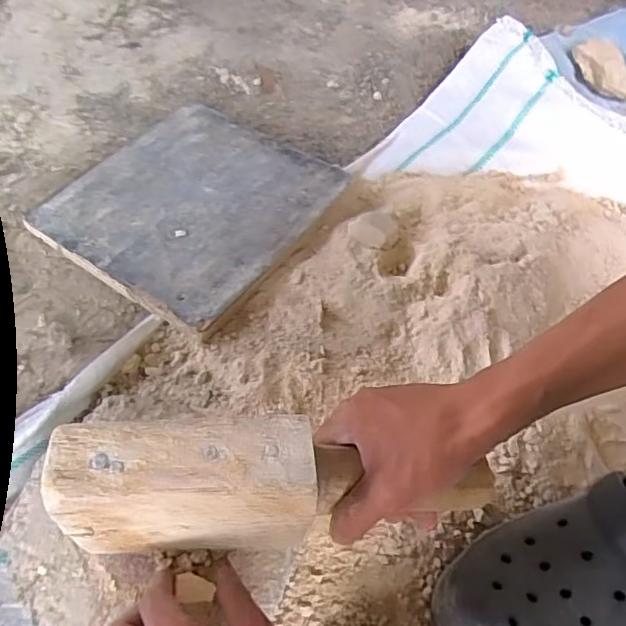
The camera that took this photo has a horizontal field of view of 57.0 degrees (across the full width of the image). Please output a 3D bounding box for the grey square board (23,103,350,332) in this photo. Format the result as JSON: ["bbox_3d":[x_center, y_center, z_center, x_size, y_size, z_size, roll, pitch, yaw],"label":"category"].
[{"bbox_3d":[-0.125,-0.118,0.590,0.247,0.022,0.240,31,60,16],"label":"grey square board"}]

